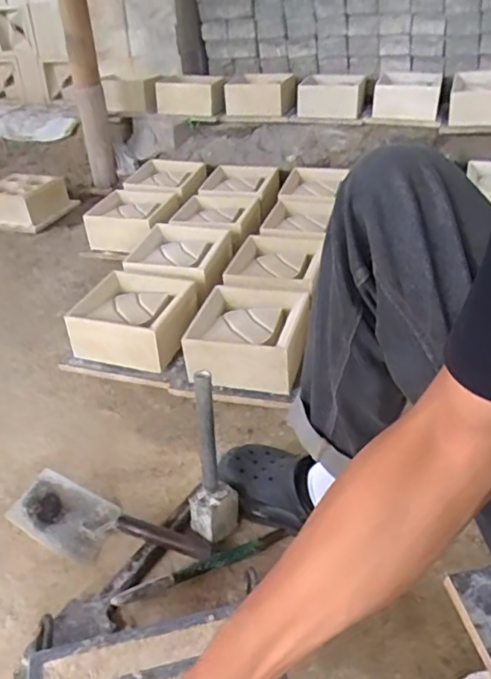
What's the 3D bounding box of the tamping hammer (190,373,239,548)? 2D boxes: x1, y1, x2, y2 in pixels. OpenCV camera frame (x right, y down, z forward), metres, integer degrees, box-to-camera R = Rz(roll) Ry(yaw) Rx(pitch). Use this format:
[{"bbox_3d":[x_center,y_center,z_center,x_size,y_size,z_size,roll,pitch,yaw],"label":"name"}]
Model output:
[{"bbox_3d":[-0.045,0.171,0.746,0.064,0.274,0.064,-5,35,-5],"label":"tamping hammer"}]

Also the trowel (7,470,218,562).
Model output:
[{"bbox_3d":[-0.190,0.269,0.799,0.279,0.066,0.103,12,37,18],"label":"trowel"}]

